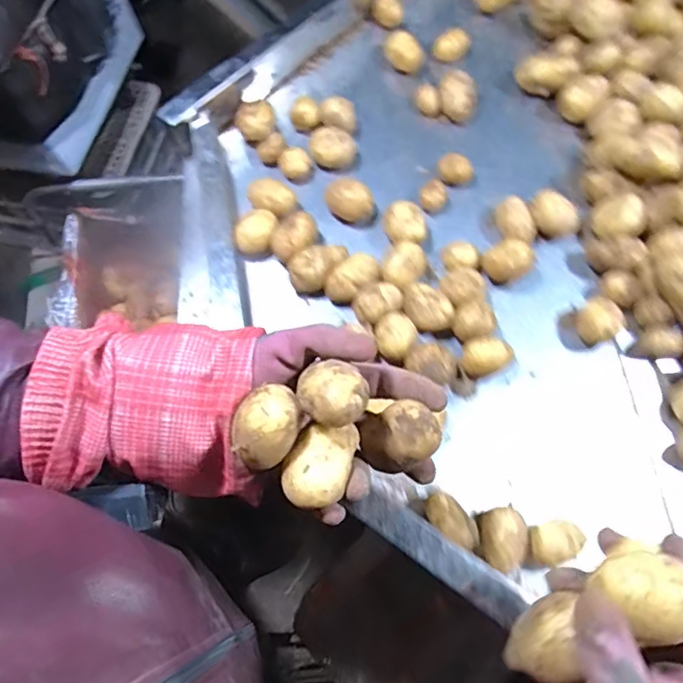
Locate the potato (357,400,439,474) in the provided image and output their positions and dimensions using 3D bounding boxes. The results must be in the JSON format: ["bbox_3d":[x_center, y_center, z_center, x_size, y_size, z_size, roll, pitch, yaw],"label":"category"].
[{"bbox_3d":[0.036,0.061,0.336,0.045,0.033,0.036,-15,71,-7],"label":"potato"}]

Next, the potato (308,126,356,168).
[{"bbox_3d":[-0.011,-0.212,0.589,0.049,0.031,0.041,-16,71,-7],"label":"potato"}]

